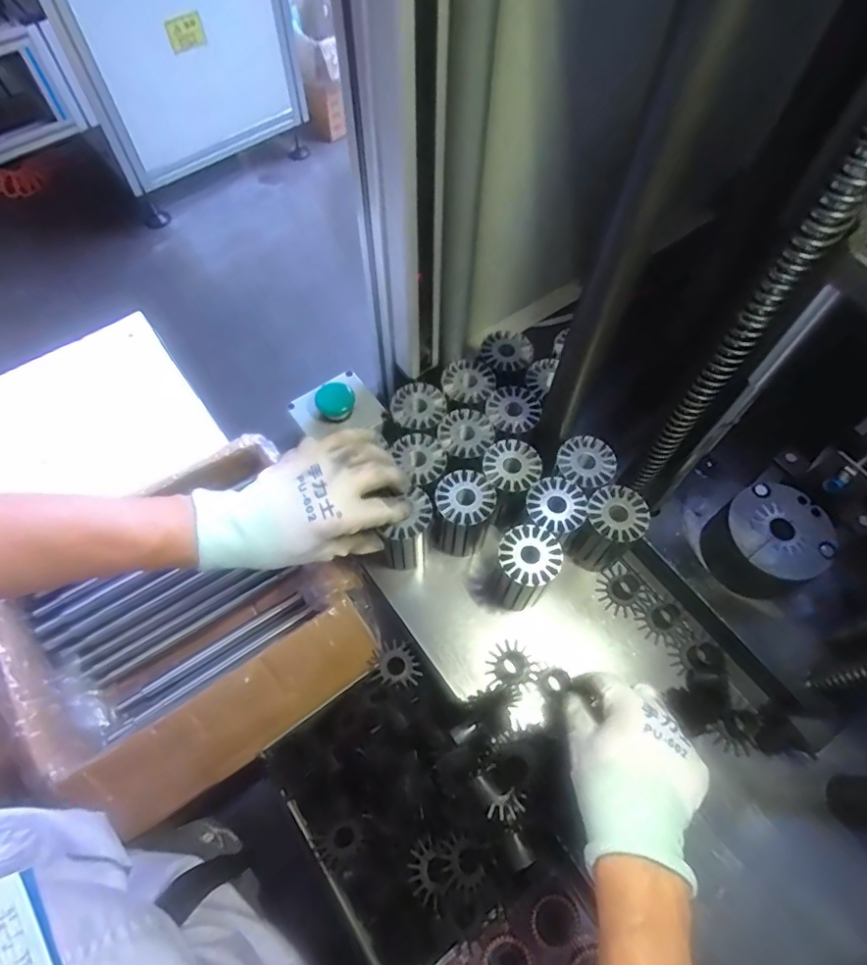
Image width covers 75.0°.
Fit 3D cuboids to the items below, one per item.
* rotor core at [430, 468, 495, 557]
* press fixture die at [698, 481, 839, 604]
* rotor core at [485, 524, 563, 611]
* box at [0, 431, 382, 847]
[{"bbox_3d":[0.027,0.030,0.527,0.048,0.080,0.053,15,64,7],"label":"rotor core"},{"bbox_3d":[0.290,0.054,0.494,0.079,0.059,0.086,0,63,0],"label":"press fixture die"},{"bbox_3d":[0.079,0.079,0.500,0.054,0.078,0.058,0,63,0],"label":"rotor core"},{"bbox_3d":[-0.229,0.148,0.548,0.291,0.112,0.262,-36,69,-17],"label":"box"}]

